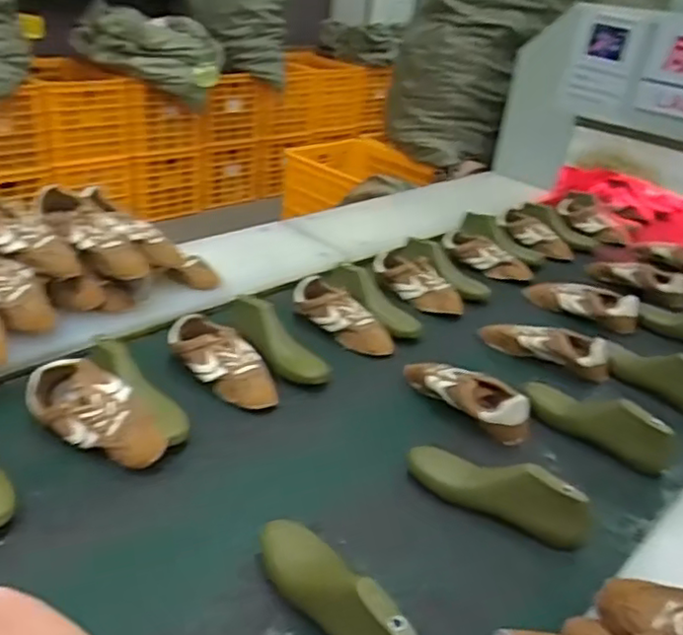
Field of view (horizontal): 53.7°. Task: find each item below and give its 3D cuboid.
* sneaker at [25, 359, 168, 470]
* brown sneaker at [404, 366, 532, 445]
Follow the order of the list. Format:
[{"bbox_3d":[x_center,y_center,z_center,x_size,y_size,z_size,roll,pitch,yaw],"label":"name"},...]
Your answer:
[{"bbox_3d":[-0.349,0.141,0.970,0.240,0.081,0.099,22,34,24],"label":"sneaker"},{"bbox_3d":[0.208,0.123,1.122,0.075,0.072,0.244,-21,40,-38],"label":"brown sneaker"}]

